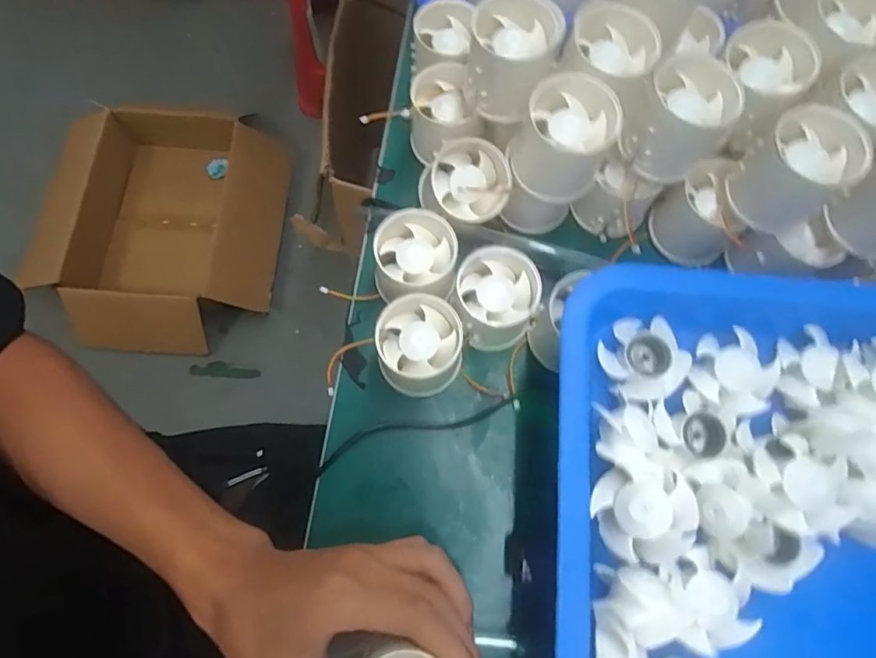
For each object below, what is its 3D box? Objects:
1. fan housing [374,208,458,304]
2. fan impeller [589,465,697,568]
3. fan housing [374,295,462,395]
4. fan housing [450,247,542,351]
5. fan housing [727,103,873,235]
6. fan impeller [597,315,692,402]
[{"bbox_3d":[-0.016,-0.043,0.343,0.051,0.050,0.053,2,73,-1],"label":"fan housing"},{"bbox_3d":[0.094,0.084,0.239,0.041,0.020,0.040,1,73,-2],"label":"fan impeller"},{"bbox_3d":[-0.011,0.012,0.329,0.052,0.049,0.051,1,73,-2],"label":"fan housing"},{"bbox_3d":[0.036,-0.018,0.338,0.052,0.050,0.051,1,73,-2],"label":"fan housing"},{"bbox_3d":[0.213,-0.093,0.310,0.047,0.058,0.051,1,73,-2],"label":"fan housing"},{"bbox_3d":[0.107,0.015,0.275,0.039,0.015,0.043,-27,76,-10],"label":"fan impeller"}]

